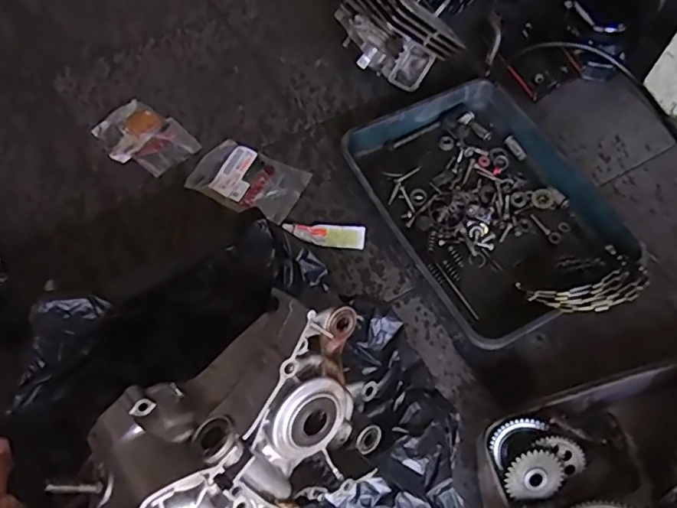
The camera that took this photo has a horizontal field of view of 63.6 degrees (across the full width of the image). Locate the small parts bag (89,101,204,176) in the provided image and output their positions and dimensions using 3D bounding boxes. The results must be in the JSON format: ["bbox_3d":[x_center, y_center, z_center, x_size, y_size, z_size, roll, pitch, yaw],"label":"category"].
[{"bbox_3d":[-0.282,-0.168,0.793,0.130,0.025,0.097,36,67,16],"label":"small parts bag"}]

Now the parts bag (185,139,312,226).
[{"bbox_3d":[-0.126,-0.107,0.772,0.151,0.012,0.093,22,64,9],"label":"parts bag"}]

